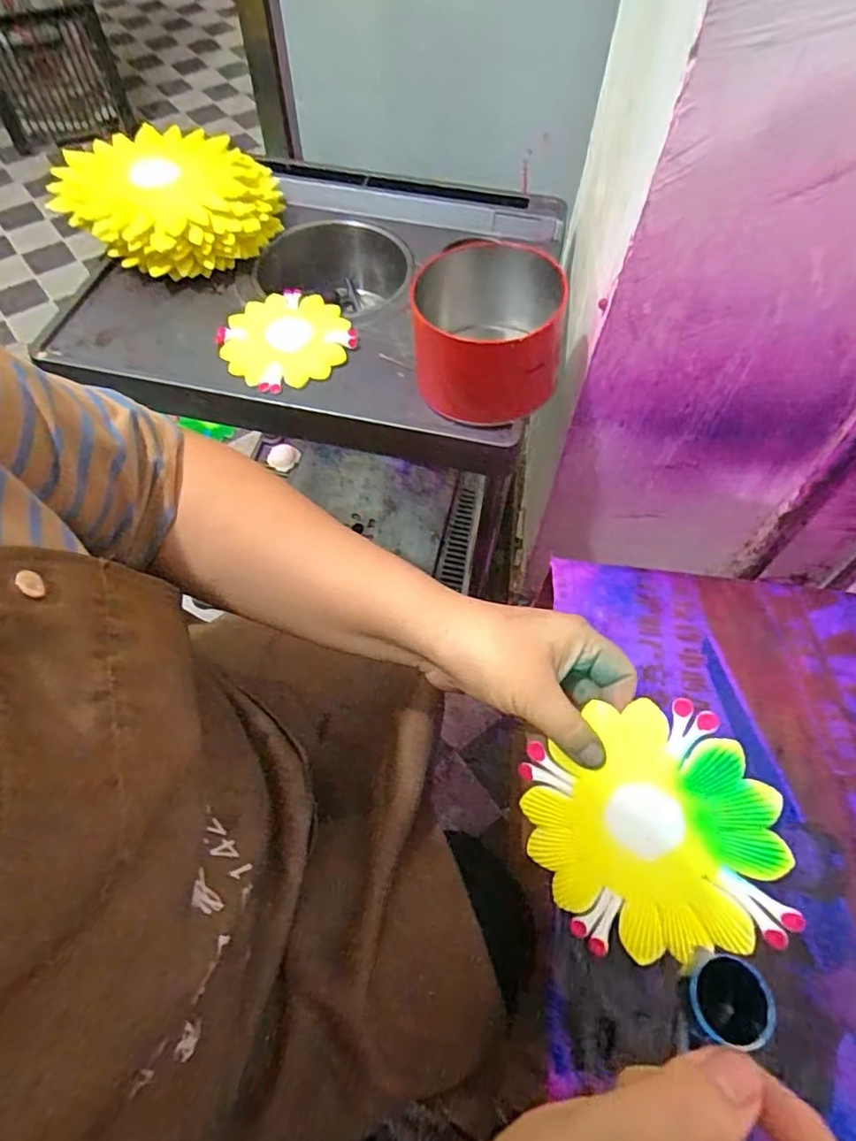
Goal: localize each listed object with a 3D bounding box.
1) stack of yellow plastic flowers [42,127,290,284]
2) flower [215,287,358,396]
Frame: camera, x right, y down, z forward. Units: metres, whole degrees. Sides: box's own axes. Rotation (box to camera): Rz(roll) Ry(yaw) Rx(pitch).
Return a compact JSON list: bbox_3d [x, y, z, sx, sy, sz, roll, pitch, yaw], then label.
[{"bbox_3d":[-0.276,-0.400,0.648,0.215,0.059,0.190,-34,67,-18],"label":"stack of yellow plastic flowers"},{"bbox_3d":[-0.142,-0.230,0.595,0.122,0.013,0.123,0,61,-1],"label":"flower"}]

